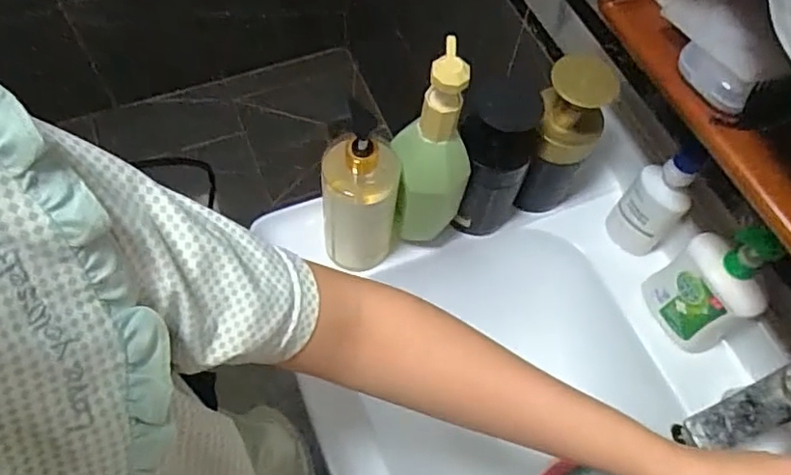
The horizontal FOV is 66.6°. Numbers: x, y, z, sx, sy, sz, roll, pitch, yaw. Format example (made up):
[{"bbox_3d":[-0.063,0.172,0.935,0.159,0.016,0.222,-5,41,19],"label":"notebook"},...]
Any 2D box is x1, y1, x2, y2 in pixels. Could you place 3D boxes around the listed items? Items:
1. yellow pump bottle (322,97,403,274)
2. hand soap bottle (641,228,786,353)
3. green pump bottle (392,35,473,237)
[{"bbox_3d":[-0.036,-0.041,0.611,0.077,0.202,0.060,-3,61,-3],"label":"yellow pump bottle"},{"bbox_3d":[0.331,0.056,0.642,0.049,0.188,0.097,-29,66,-17],"label":"hand soap bottle"},{"bbox_3d":[0.035,-0.075,0.596,0.066,0.247,0.062,-17,63,-11],"label":"green pump bottle"}]

